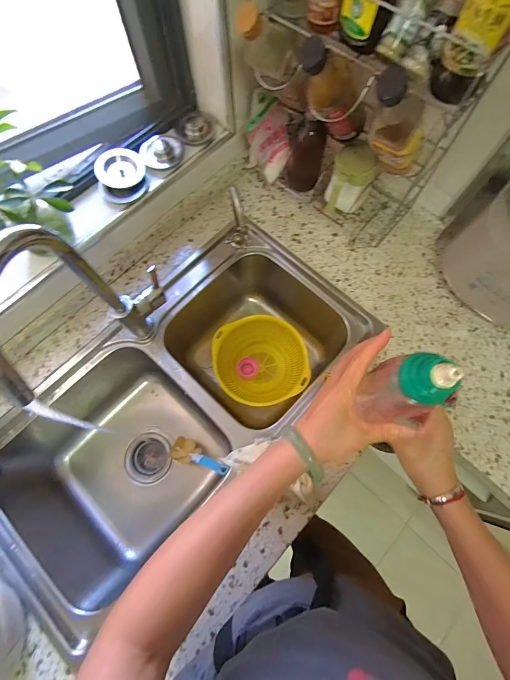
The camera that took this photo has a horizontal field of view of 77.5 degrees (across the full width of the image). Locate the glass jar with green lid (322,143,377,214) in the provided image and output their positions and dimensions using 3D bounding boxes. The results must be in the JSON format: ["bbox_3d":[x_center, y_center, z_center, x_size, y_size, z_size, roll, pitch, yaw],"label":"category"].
[{"bbox_3d":[0.182,-0.306,0.607,0.076,0.100,0.076,0,72,0],"label":"glass jar with green lid"}]

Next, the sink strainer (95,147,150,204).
[{"bbox_3d":[-0.250,-0.309,0.593,0.092,0.035,0.094,-22,73,-7],"label":"sink strainer"}]

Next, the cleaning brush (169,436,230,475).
[{"bbox_3d":[-0.120,0.257,0.691,0.193,0.031,0.054,1,65,47],"label":"cleaning brush"}]

